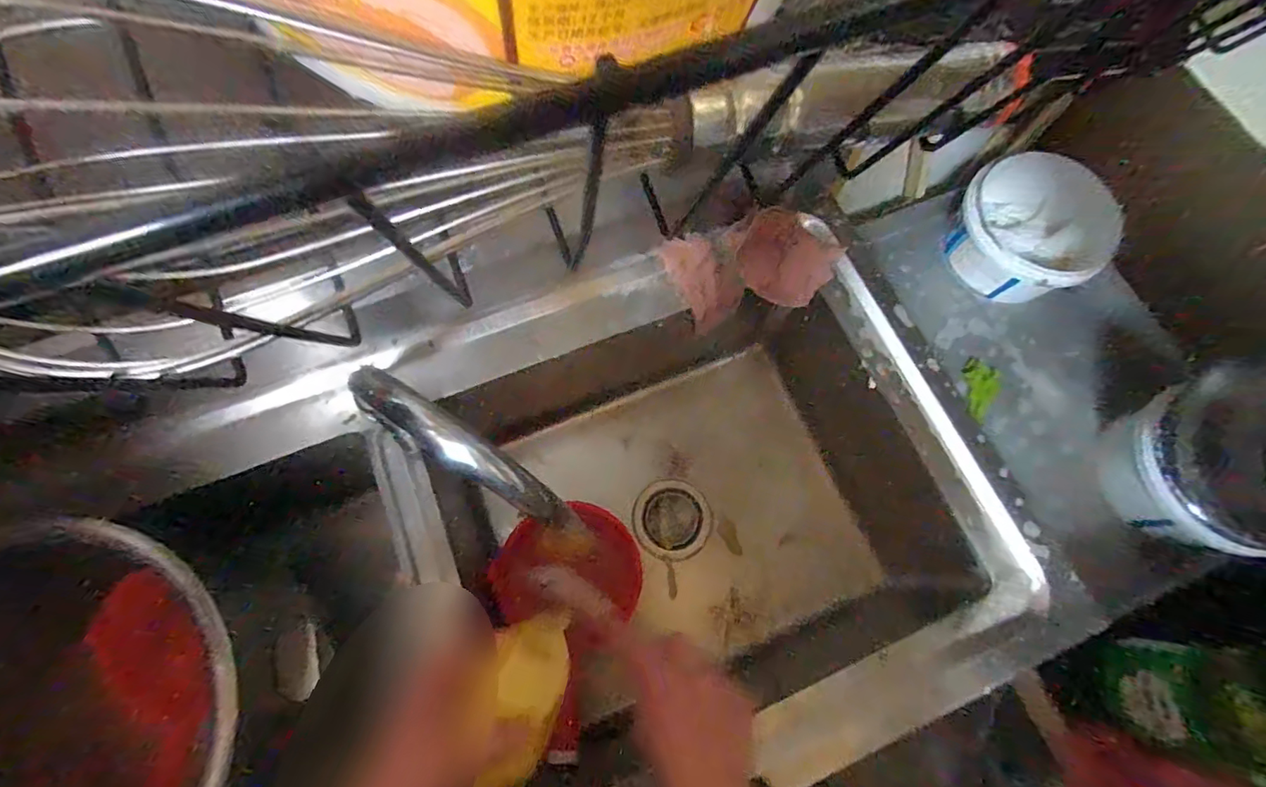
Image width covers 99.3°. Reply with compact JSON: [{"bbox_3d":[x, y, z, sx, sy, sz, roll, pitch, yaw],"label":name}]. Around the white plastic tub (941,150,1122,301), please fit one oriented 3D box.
[{"bbox_3d":[0.567,-0.233,0.788,0.199,0.110,0.191,1,71,-2],"label":"white plastic tub"}]

